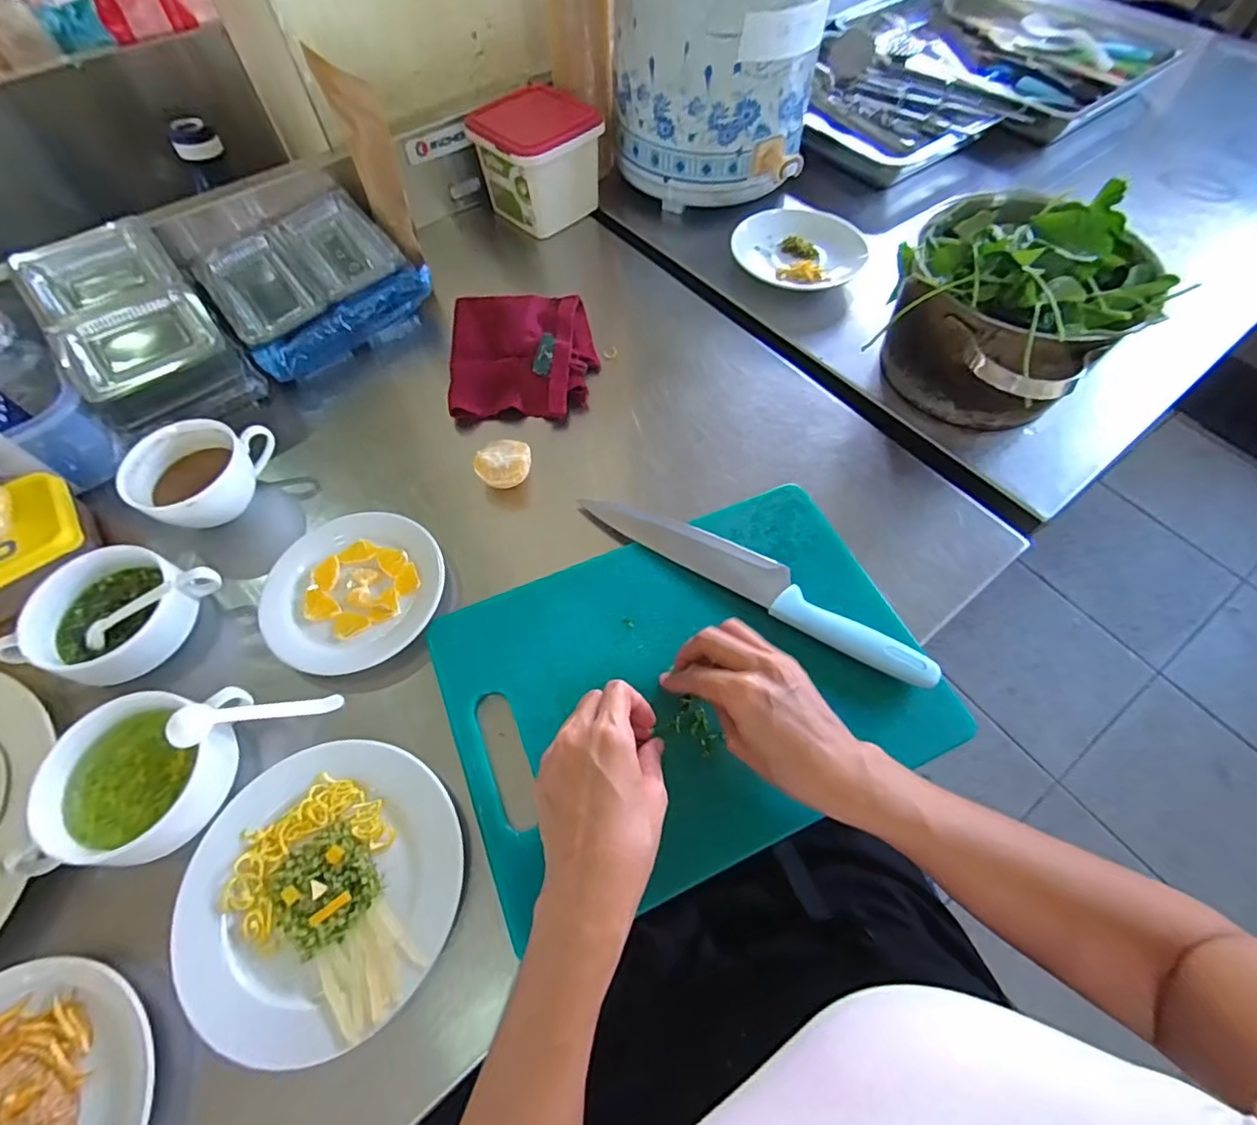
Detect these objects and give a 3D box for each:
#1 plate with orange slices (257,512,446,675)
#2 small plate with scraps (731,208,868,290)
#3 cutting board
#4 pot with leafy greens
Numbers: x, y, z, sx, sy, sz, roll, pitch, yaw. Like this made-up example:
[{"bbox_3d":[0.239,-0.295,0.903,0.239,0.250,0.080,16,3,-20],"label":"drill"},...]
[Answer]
[{"bbox_3d":[-0.228,0.022,0.459,0.141,0.022,0.131,0,61,0],"label":"plate with orange slices"},{"bbox_3d":[0.199,-0.366,0.642,0.143,0.032,0.118,19,67,15],"label":"small plate with scraps"},{"bbox_3d":[0.043,0.088,0.419,0.343,0.018,0.244,-21,63,-11],"label":"cutting board"},{"bbox_3d":[0.342,-0.226,0.509,0.202,0.153,0.183,-29,65,-15],"label":"pot with leafy greens"}]

